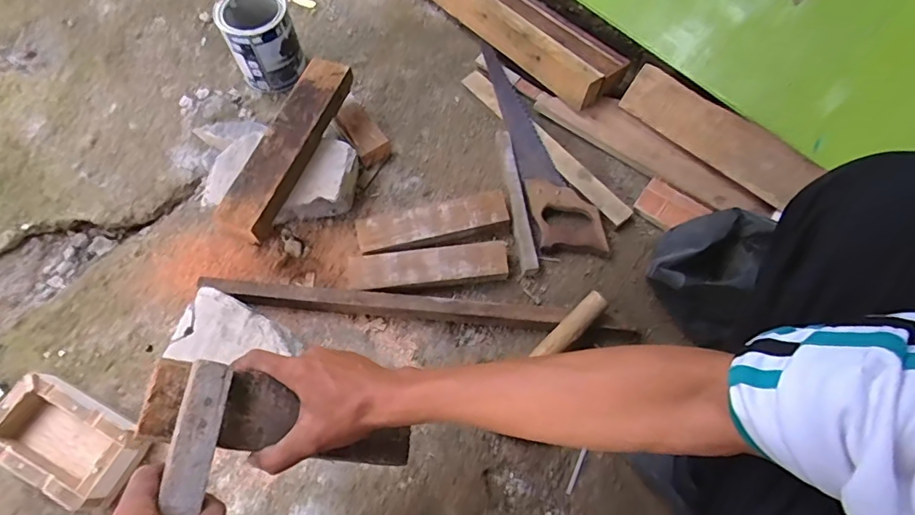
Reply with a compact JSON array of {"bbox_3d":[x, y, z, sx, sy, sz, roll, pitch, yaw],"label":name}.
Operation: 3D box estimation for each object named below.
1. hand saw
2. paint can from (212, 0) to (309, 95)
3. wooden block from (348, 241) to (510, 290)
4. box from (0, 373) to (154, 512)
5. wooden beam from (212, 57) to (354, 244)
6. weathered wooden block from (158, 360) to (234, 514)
[{"bbox_3d":[0.136,-0.183,0.819,0.098,0.019,0.386,-12,69,-6],"label":"hand saw"},{"bbox_3d":[-0.326,-0.364,0.859,0.111,0.130,0.108,-21,70,-9],"label":"paint can"},{"bbox_3d":[-0.042,0.018,0.745,0.228,0.048,0.057,-5,68,-3],"label":"wooden block"},{"bbox_3d":[-0.482,0.229,0.638,0.181,0.065,0.106,29,70,10],"label":"box"},{"bbox_3d":[-0.241,-0.160,0.723,0.066,0.034,0.291,20,69,7],"label":"wooden beam"},{"bbox_3d":[-0.189,0.129,0.368,0.030,0.014,0.106,1,66,-1],"label":"weathered wooden block"}]

